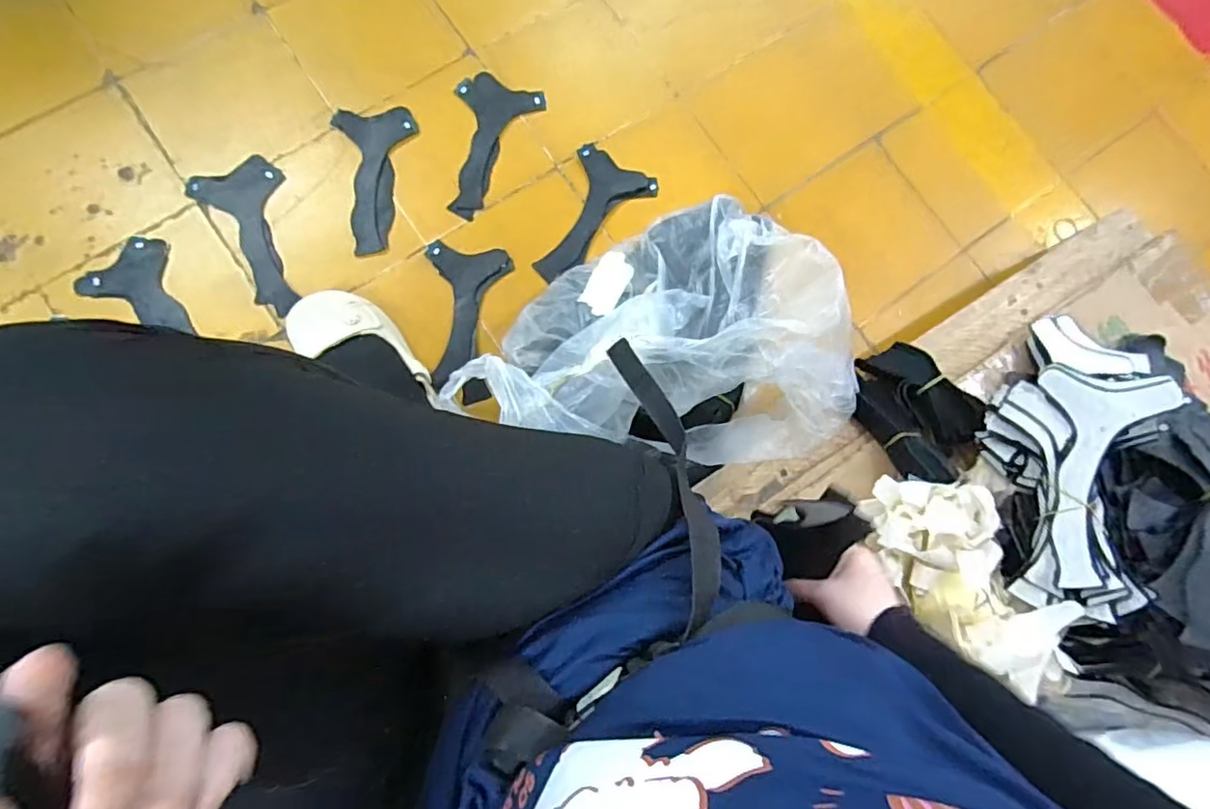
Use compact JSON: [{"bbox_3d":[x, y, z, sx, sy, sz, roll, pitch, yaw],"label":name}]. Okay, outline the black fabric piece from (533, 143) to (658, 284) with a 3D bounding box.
[{"bbox_3d":[-0.017,-0.238,0.767,0.105,0.009,0.185,27,80,0],"label":"black fabric piece"}]

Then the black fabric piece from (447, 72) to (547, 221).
[{"bbox_3d":[-0.169,-0.347,0.771,0.105,0.004,0.199,30,80,1],"label":"black fabric piece"}]

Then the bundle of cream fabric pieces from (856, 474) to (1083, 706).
[{"bbox_3d":[0.331,0.155,0.538,0.099,0.053,0.205,-30,69,-8],"label":"bundle of cream fabric pieces"}]

